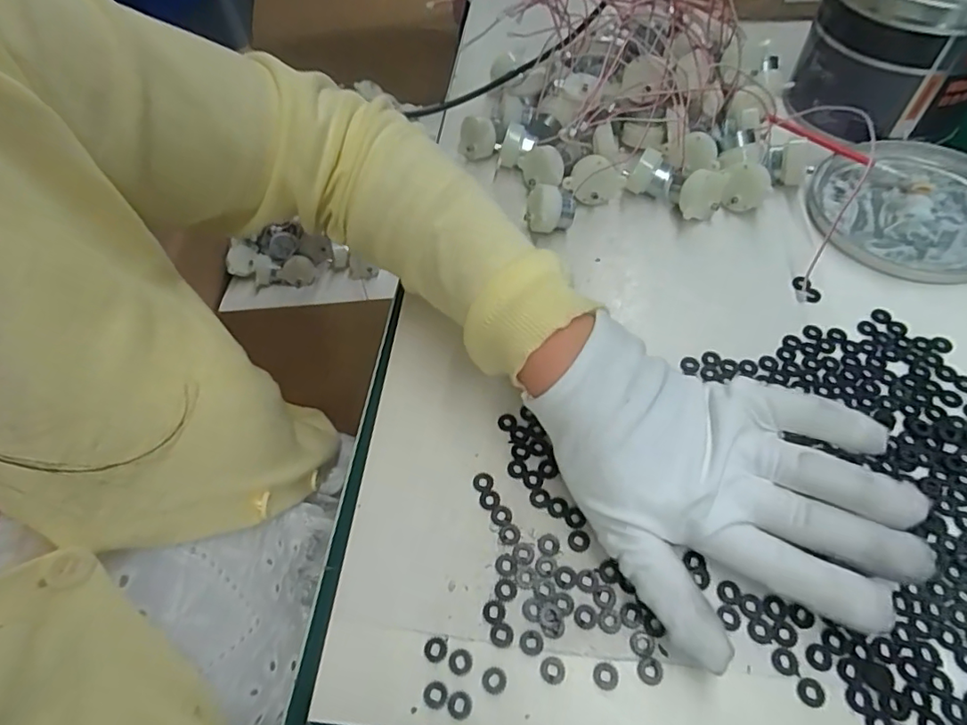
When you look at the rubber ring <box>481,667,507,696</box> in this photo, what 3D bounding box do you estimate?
[{"bbox_3d":[0.005,0.138,0.236,0.011,0.004,0.010,-2,56,3],"label":"rubber ring"}]

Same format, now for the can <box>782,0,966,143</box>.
[{"bbox_3d":[0.314,-0.244,0.409,0.131,0.113,0.144,-2,56,3],"label":"can"}]

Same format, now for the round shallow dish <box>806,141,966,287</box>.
[{"bbox_3d":[0.302,-0.108,0.378,0.129,0.013,0.135,-2,56,3],"label":"round shallow dish"}]

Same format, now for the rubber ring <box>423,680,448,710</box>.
[{"bbox_3d":[-0.021,0.144,0.235,0.010,0.004,0.010,-2,56,3],"label":"rubber ring"}]

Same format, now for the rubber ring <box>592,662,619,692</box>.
[{"bbox_3d":[0.053,0.136,0.235,0.011,0.004,0.010,-2,56,3],"label":"rubber ring"}]

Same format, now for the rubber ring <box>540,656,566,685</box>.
[{"bbox_3d":[0.030,0.134,0.237,0.011,0.004,0.011,-2,56,3],"label":"rubber ring"}]

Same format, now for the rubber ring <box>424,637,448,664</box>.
[{"bbox_3d":[-0.022,0.129,0.244,0.010,0.004,0.010,-2,56,3],"label":"rubber ring"}]

